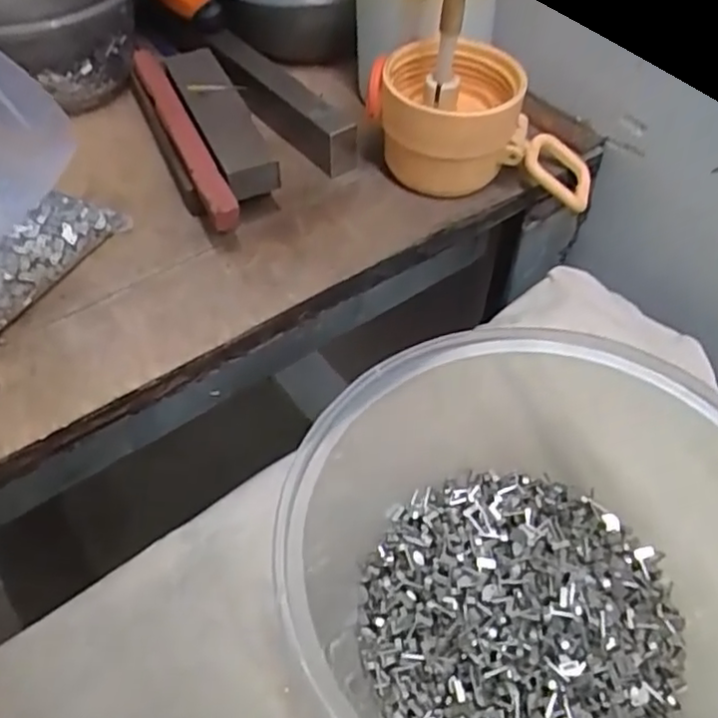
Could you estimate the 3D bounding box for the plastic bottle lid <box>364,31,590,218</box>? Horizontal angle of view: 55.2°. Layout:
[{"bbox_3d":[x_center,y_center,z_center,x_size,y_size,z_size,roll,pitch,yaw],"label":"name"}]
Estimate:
[{"bbox_3d":[0.059,-0.109,0.321,0.108,0.052,0.059,6,54,3],"label":"plastic bottle lid"}]

